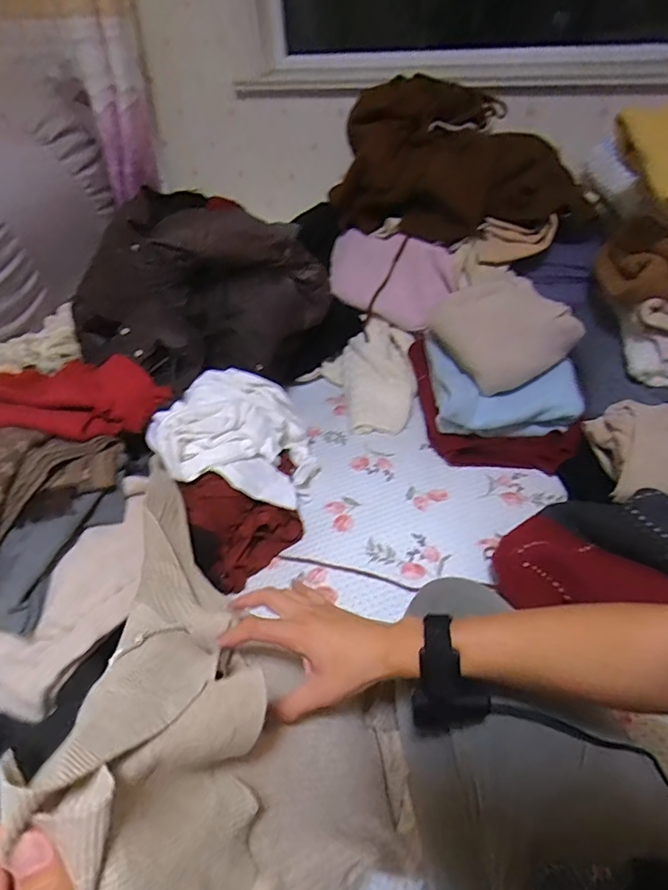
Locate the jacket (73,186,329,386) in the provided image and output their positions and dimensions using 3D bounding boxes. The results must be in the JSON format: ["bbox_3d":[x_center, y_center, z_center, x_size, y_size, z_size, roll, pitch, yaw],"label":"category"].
[{"bbox_3d":[-0.266,-0.325,1.015,0.352,0.242,0.395,21,48,25],"label":"jacket"}]

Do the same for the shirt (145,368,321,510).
[{"bbox_3d":[-0.176,0.003,0.911,0.262,0.156,0.245,9,44,13],"label":"shirt"}]

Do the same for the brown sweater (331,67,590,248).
[{"bbox_3d":[0.265,-0.608,1.112,0.545,0.240,0.280,22,48,26],"label":"brown sweater"}]

